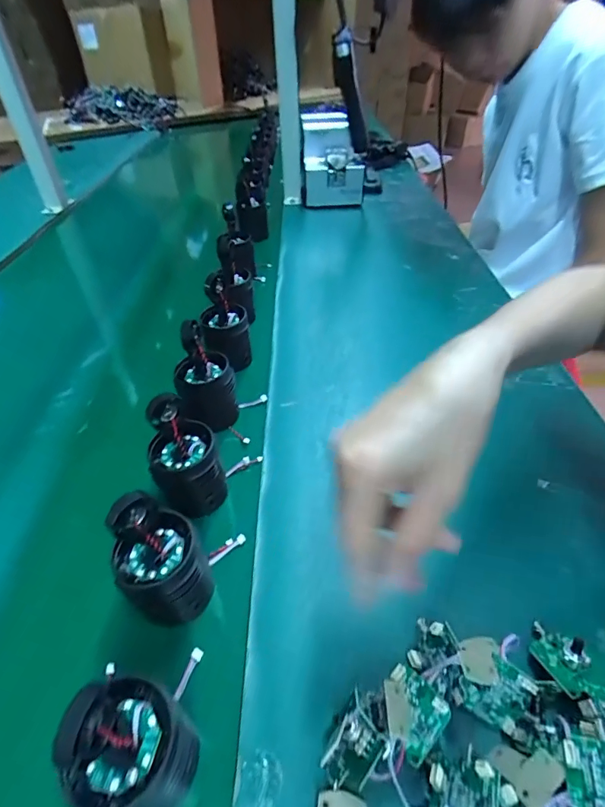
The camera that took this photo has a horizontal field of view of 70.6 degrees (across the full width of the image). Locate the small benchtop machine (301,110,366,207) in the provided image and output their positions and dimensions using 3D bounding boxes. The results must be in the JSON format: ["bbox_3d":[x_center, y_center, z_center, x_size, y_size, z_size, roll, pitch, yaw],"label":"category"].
[{"bbox_3d":[0.065,-0.541,0.940,0.124,0.149,0.158,-2,41,0],"label":"small benchtop machine"}]

